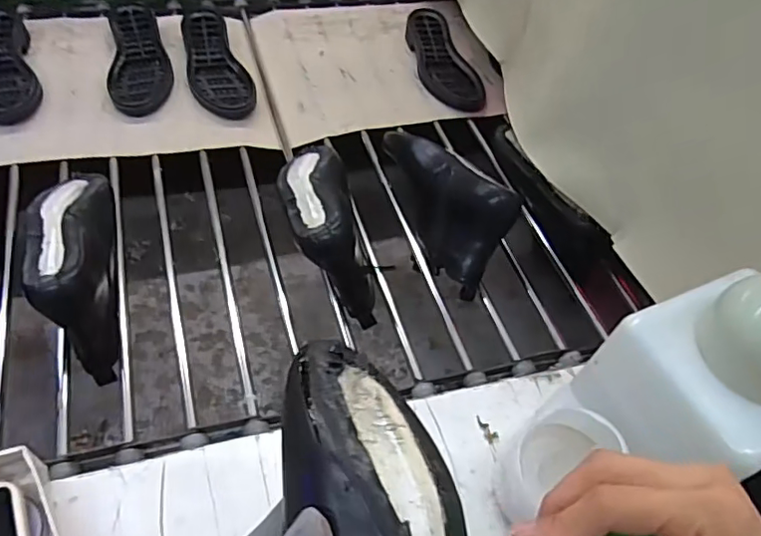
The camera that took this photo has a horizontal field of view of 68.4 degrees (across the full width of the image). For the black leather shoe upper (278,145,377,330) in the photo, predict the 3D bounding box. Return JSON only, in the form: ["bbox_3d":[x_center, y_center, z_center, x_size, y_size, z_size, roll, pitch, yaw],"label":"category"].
[{"bbox_3d":[-0.067,-0.064,0.664,0.087,0.100,0.251,-11,55,-14],"label":"black leather shoe upper"}]

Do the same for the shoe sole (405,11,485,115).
[{"bbox_3d":[0.102,-0.357,0.941,0.093,0.033,0.250,-13,55,-15],"label":"shoe sole"}]

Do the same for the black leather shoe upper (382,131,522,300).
[{"bbox_3d":[0.086,-0.109,0.705,0.090,0.089,0.278,-11,55,-14],"label":"black leather shoe upper"}]

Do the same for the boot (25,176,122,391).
[{"bbox_3d":[-0.333,-0.010,0.620,0.078,0.114,0.245,-15,56,-17],"label":"boot"}]

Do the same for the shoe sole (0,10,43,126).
[{"bbox_3d":[-0.570,-0.307,0.836,0.091,0.032,0.259,-19,57,-20],"label":"shoe sole"}]

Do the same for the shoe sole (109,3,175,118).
[{"bbox_3d":[-0.376,-0.331,0.868,0.088,0.034,0.249,-10,55,-13],"label":"shoe sole"}]

